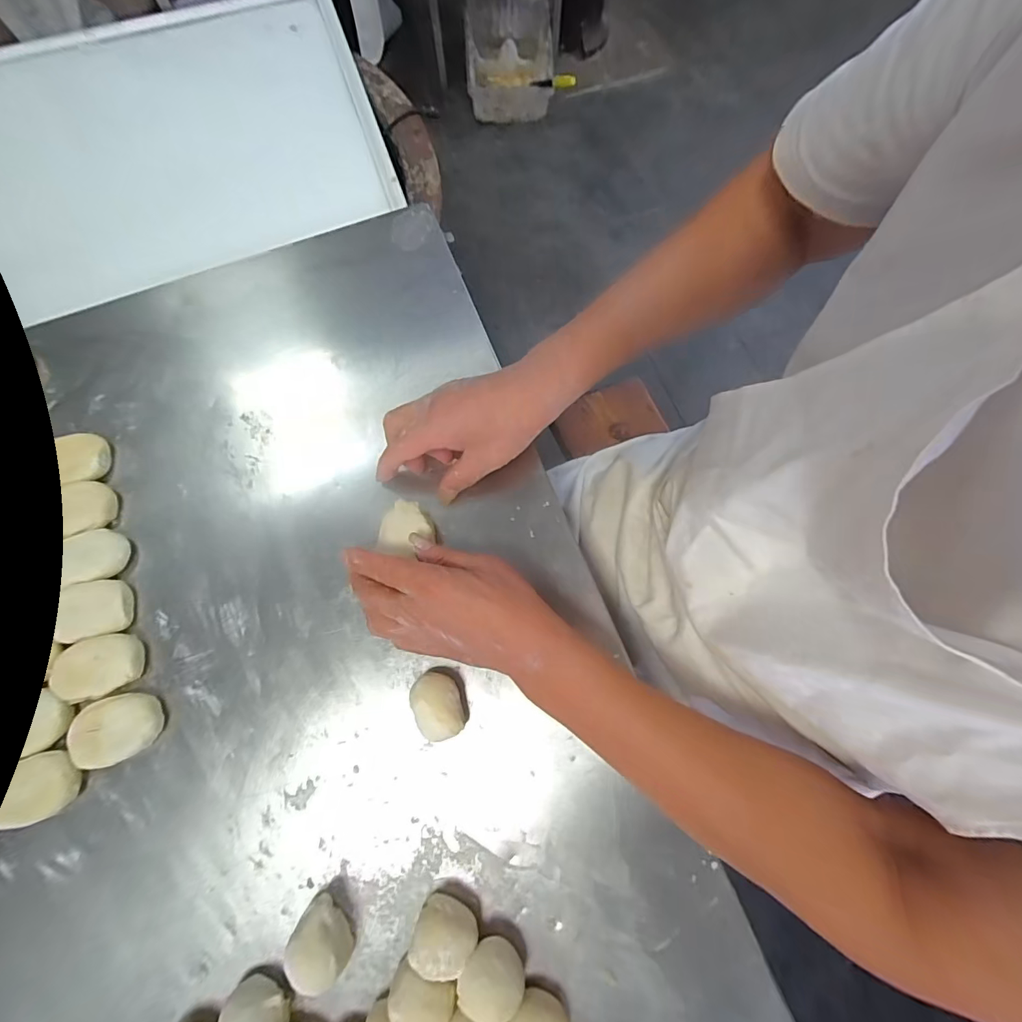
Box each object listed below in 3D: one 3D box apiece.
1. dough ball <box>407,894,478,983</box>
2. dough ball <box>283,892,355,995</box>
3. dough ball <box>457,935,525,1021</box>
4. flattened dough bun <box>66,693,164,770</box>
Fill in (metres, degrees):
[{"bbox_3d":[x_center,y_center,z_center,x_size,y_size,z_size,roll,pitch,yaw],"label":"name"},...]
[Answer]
[{"bbox_3d":[-0.045,0.290,0.302,0.041,0.040,0.034,16,76,4],"label":"dough ball"},{"bbox_3d":[-0.128,0.290,0.298,0.031,0.035,0.041,-40,79,-10],"label":"dough ball"},{"bbox_3d":[-0.012,0.311,0.299,0.041,0.037,0.033,21,76,5],"label":"dough ball"},{"bbox_3d":[-0.298,0.165,0.338,0.063,0.020,0.045,-19,76,-5],"label":"flattened dough bun"}]

